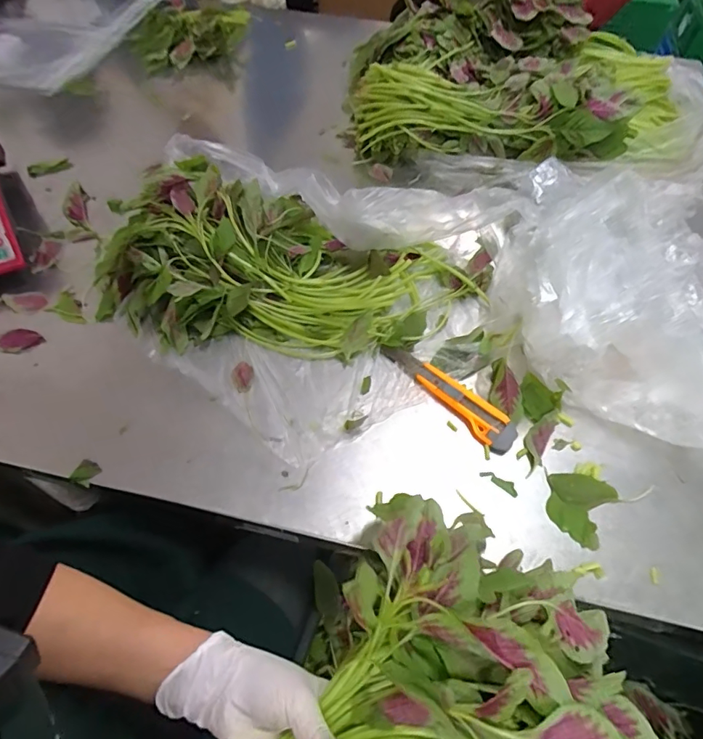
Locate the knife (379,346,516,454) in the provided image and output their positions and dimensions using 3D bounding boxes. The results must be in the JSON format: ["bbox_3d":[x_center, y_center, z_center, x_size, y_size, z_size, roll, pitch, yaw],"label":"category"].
[{"bbox_3d":[0.117,0.025,0.578,0.039,0.015,0.190,-38,65,-24],"label":"knife"}]

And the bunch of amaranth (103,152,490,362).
[{"bbox_3d":[-0.095,-0.143,0.637,0.499,0.098,0.276,17,57,9],"label":"bunch of amaranth"}]

